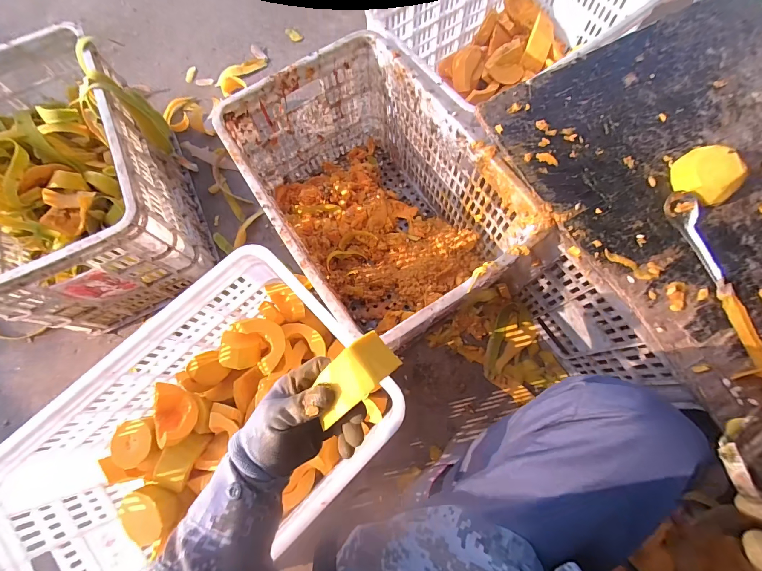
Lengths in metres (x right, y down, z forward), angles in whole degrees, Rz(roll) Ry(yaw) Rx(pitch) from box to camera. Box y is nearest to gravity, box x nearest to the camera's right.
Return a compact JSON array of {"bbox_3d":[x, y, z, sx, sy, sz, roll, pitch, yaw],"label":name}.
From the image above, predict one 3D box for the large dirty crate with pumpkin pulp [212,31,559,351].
[{"bbox_3d":[-0.003,-0.160,0.673,0.366,0.268,0.528,-34,75,-8],"label":"large dirty crate with pumpkin pulp"}]

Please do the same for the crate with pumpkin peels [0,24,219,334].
[{"bbox_3d":[-0.635,-0.223,0.724,0.373,0.274,0.542,-28,74,-6],"label":"crate with pumpkin peels"}]

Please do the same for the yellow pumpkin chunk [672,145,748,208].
[{"bbox_3d":[0.477,-0.163,0.497,0.068,0.047,0.079,-43,76,-10],"label":"yellow pumpkin chunk"}]

